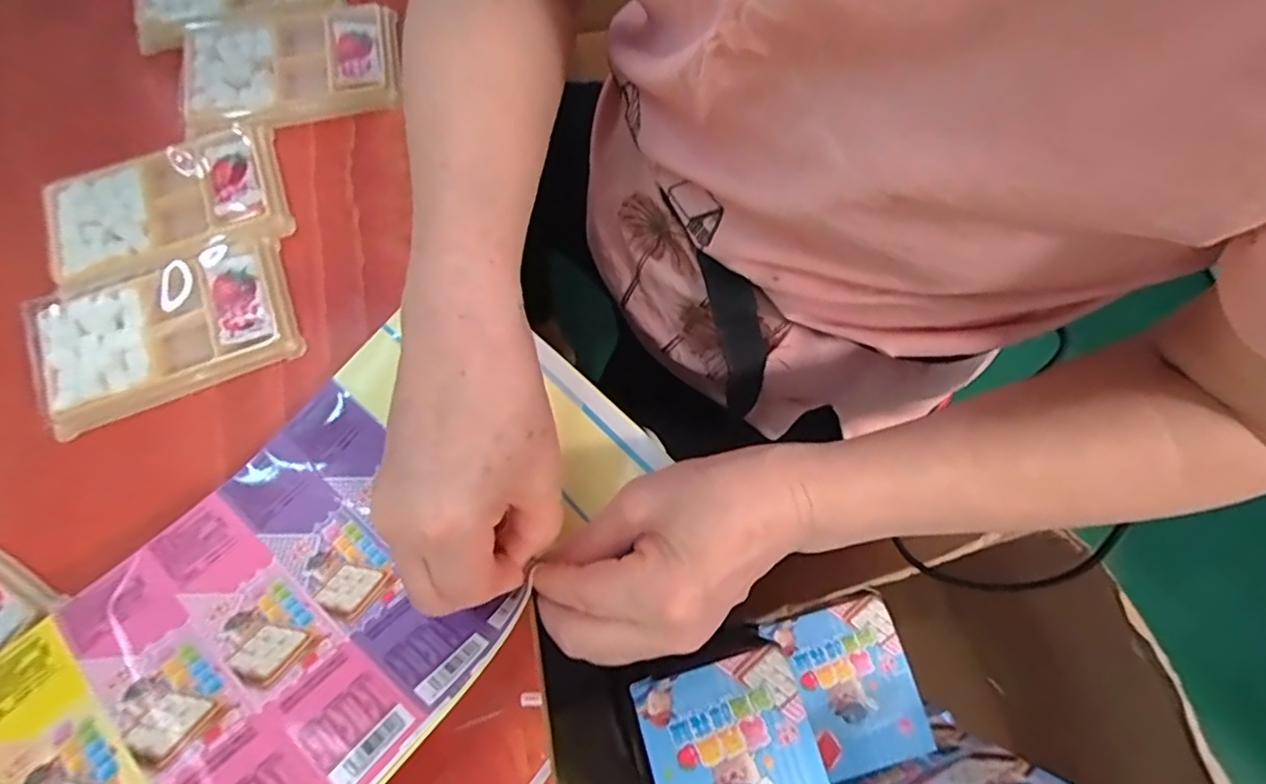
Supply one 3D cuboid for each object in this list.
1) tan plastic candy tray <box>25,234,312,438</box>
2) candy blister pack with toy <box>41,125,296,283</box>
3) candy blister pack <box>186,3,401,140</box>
[{"bbox_3d":[-0.265,-0.038,0.342,0.134,0.016,0.081,-21,74,-5],"label":"tan plastic candy tray"},{"bbox_3d":[-0.279,-0.112,0.364,0.131,0.014,0.074,-17,74,-4],"label":"candy blister pack with toy"},{"bbox_3d":[-0.218,-0.211,0.392,0.130,0.015,0.086,-14,74,-3],"label":"candy blister pack"}]

